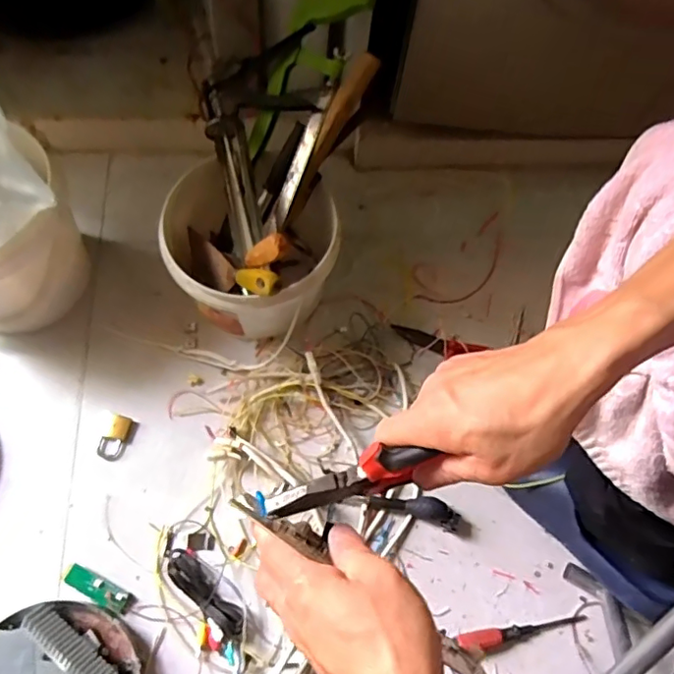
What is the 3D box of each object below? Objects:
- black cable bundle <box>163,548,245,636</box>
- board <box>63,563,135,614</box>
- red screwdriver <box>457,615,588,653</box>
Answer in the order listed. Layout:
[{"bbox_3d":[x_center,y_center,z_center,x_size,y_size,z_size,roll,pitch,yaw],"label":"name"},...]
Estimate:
[{"bbox_3d":[-0.161,0.311,0.670,0.121,0.013,0.034,41,71,14],"label":"black cable bundle"},{"bbox_3d":[-0.288,0.303,0.666,0.087,0.010,0.024,25,68,8],"label":"board"},{"bbox_3d":[0.227,0.360,0.669,0.169,0.030,0.021,-5,67,-5],"label":"red screwdriver"}]

